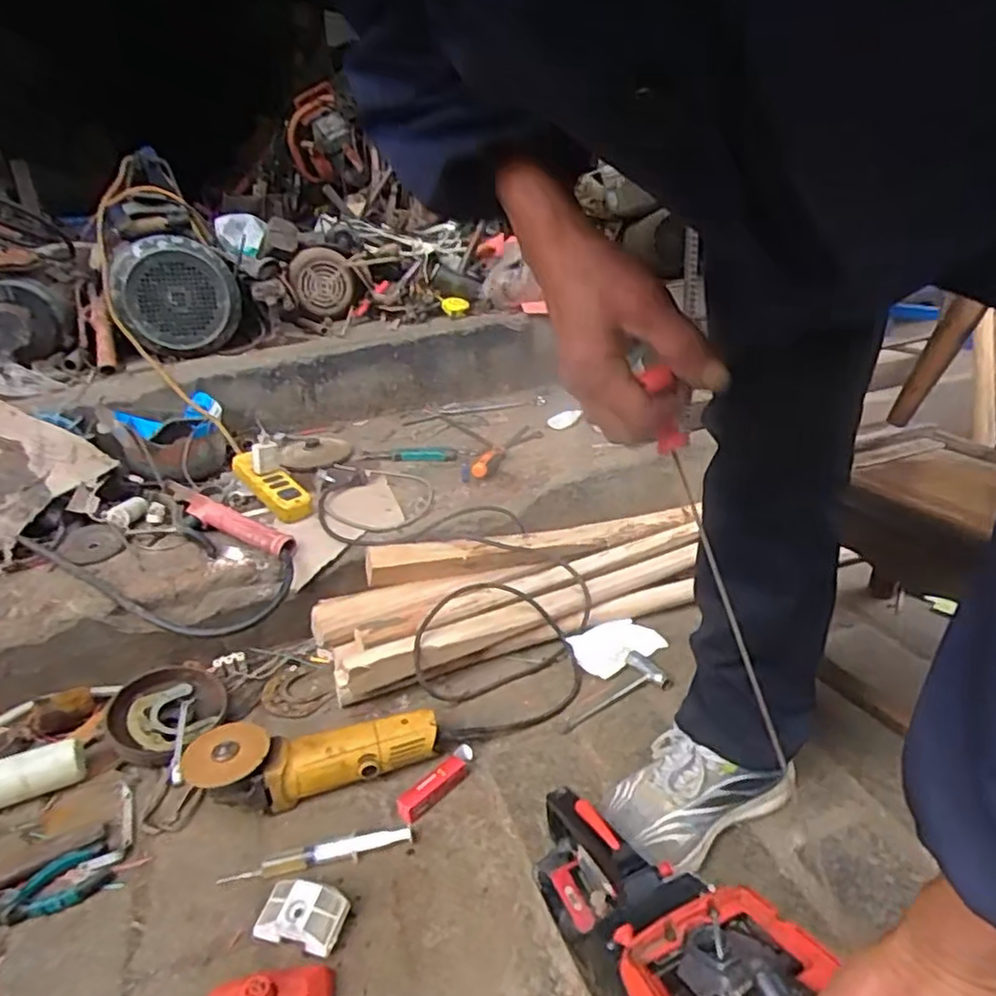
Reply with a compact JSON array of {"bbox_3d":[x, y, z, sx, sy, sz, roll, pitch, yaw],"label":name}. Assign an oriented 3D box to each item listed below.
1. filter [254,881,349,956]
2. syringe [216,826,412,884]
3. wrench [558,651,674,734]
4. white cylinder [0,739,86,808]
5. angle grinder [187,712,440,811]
[{"bbox_3d":[-0.183,0.393,0.636,0.084,0.038,0.055,4,27,15],"label":"filter"},{"bbox_3d":[-0.189,0.372,0.702,0.195,0.015,0.021,-8,26,-8],"label":"syringe"},{"bbox_3d":[0.159,0.262,0.887,0.071,0.028,0.166,20,34,40],"label":"wrench"},{"bbox_3d":[-0.569,0.331,0.809,0.128,0.052,0.041,-16,28,-25],"label":"white cylinder"},{"bbox_3d":[-0.207,0.301,0.786,0.273,0.088,0.087,-9,26,-11],"label":"angle grinder"}]

